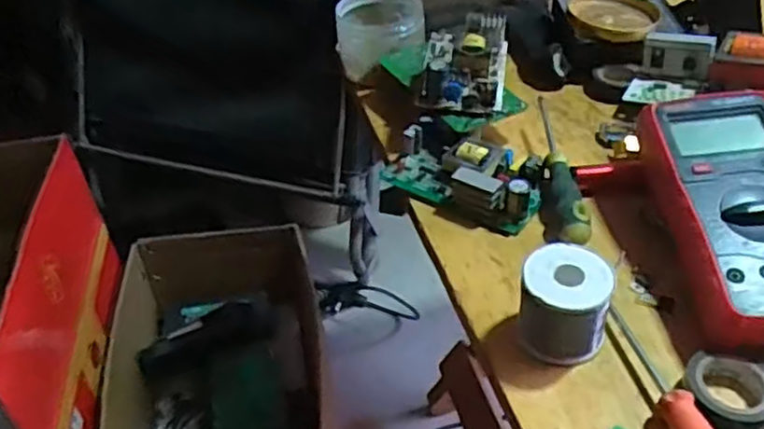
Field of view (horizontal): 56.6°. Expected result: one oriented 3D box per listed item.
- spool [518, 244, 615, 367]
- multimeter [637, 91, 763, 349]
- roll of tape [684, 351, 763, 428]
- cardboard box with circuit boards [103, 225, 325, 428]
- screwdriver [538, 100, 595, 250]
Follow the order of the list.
[{"bbox_3d":[0.111,0.054,0.430,0.051,0.051,0.050,10,43,14],"label":"spool"},{"bbox_3d":[0.230,-0.001,0.454,0.090,0.055,0.184,-3,42,1],"label":"multimeter"},{"bbox_3d":[0.192,0.101,0.395,0.048,0.019,0.050,-2,42,2],"label":"roll of tape"},{"bbox_3d":[-0.211,0.226,0.960,0.255,0.185,0.440,-9,42,-7],"label":"cardboard box with circuit boards"},{"bbox_3d":[0.133,-0.035,0.543,0.025,0.022,0.151,-4,42,0],"label":"screwdriver"}]

